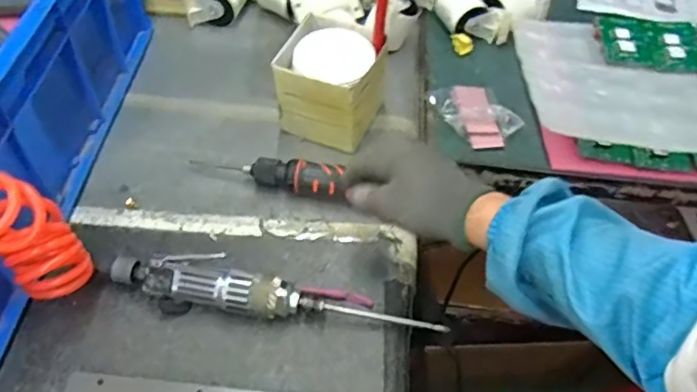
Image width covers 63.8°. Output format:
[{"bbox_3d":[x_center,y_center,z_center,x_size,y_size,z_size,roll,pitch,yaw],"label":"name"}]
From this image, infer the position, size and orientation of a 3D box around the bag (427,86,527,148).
[{"bbox_3d":[0.170,-0.118,0.738,0.084,0.028,0.114,-19,57,-17],"label":"bag"}]

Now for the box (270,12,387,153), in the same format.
[{"bbox_3d":[-0.020,-0.131,0.681,0.113,0.110,0.109,19,55,10],"label":"box"}]

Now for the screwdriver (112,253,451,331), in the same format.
[{"bbox_3d":[-0.072,0.099,0.559,0.319,0.044,0.054,8,54,2],"label":"screwdriver"}]

